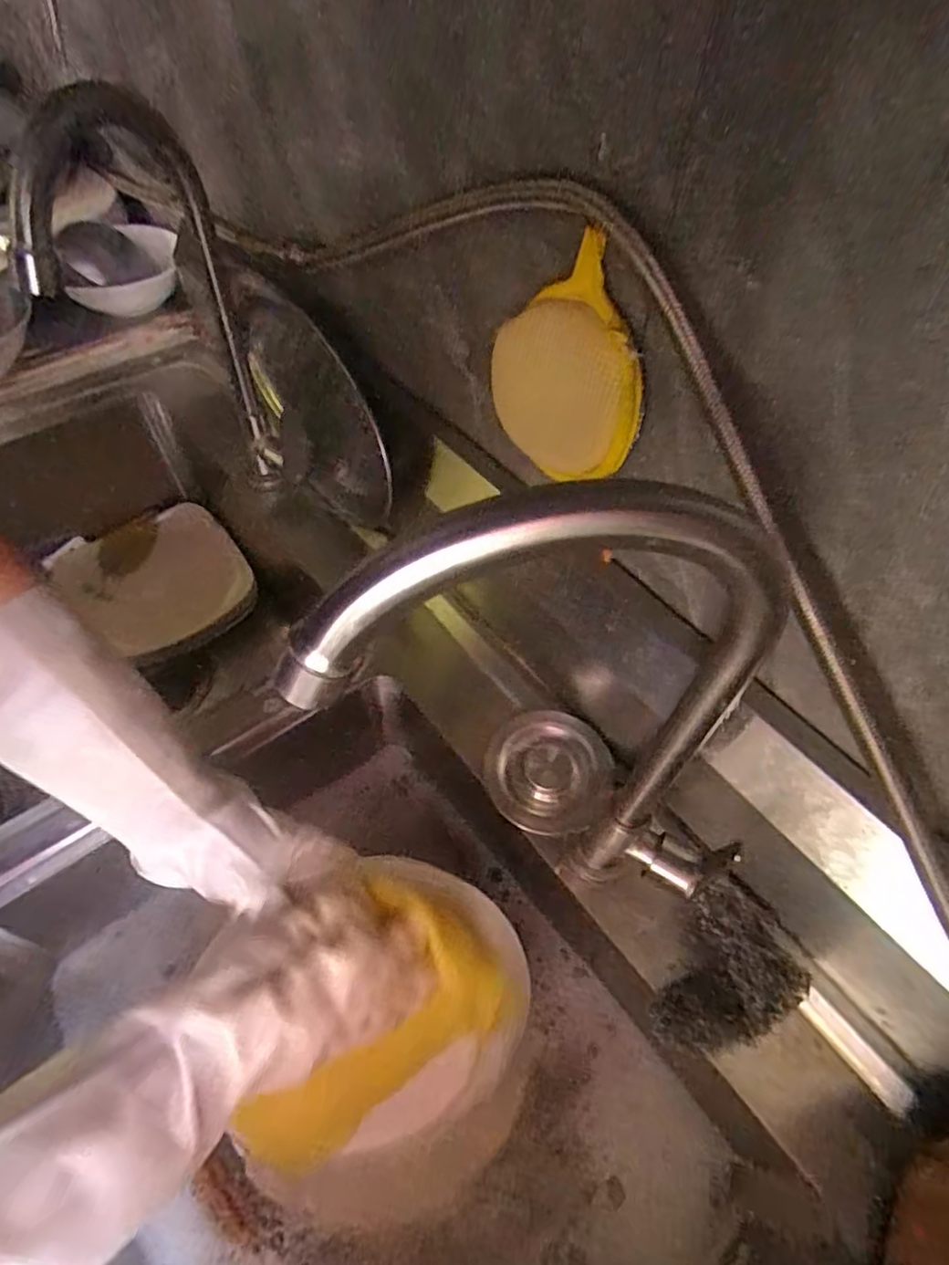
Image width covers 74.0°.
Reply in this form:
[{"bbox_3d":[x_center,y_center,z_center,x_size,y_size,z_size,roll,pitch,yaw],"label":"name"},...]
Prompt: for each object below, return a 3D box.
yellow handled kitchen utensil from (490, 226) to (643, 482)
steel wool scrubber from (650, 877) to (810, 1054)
[{"bbox_3d":[0.045,-0.138,0.328,0.021,0.113,0.099,-26,59,-18],"label":"yellow handled kitchen utensil"},{"bbox_3d":[0.136,0.189,0.356,0.097,0.029,0.071,-24,58,-17],"label":"steel wool scrubber"}]

